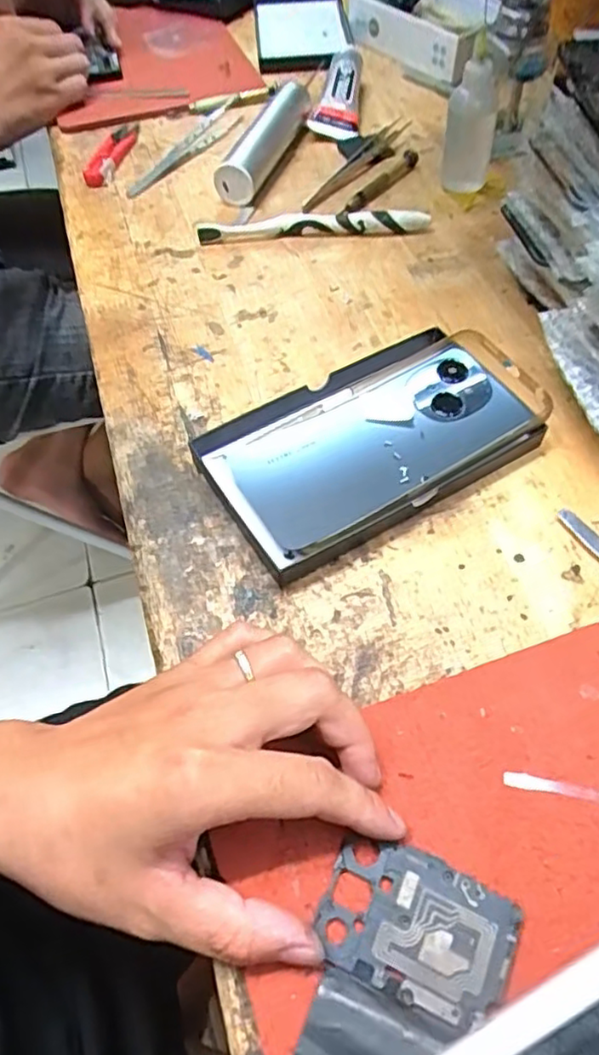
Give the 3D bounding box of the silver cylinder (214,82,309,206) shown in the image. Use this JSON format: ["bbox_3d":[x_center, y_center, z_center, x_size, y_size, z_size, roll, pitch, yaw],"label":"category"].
[{"bbox_3d":[-0.025,-0.319,0.530,0.033,0.038,0.145,19,60,15],"label":"silver cylinder"}]

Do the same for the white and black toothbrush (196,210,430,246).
[{"bbox_3d":[0.011,-0.227,0.486,0.171,0.019,0.016,-6,57,-1],"label":"white and black toothbrush"}]

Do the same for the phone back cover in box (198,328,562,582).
[{"bbox_3d":[0.043,-0.052,0.361,0.182,0.023,0.100,-28,60,-15],"label":"phone back cover in box"}]

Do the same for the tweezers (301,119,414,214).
[{"bbox_3d":[0.052,-0.302,0.533,0.021,0.008,0.150,30,63,20],"label":"tweezers"}]

